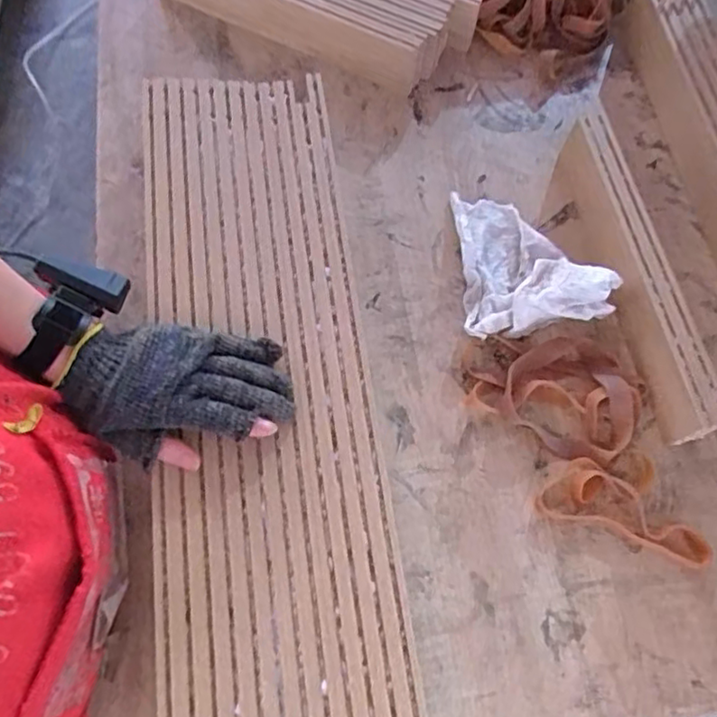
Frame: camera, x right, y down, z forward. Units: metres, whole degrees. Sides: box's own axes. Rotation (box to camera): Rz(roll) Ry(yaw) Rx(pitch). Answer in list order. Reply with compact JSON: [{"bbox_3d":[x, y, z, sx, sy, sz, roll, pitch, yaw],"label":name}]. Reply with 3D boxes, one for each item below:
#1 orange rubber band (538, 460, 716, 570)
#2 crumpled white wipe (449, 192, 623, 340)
[{"bbox_3d":[0.242,0.134,0.566,0.151,0.016,0.060,19,68,6],"label":"orange rubber band"},{"bbox_3d":[0.165,-0.112,0.644,0.143,0.057,0.173,-9,68,-6],"label":"crumpled white wipe"}]

